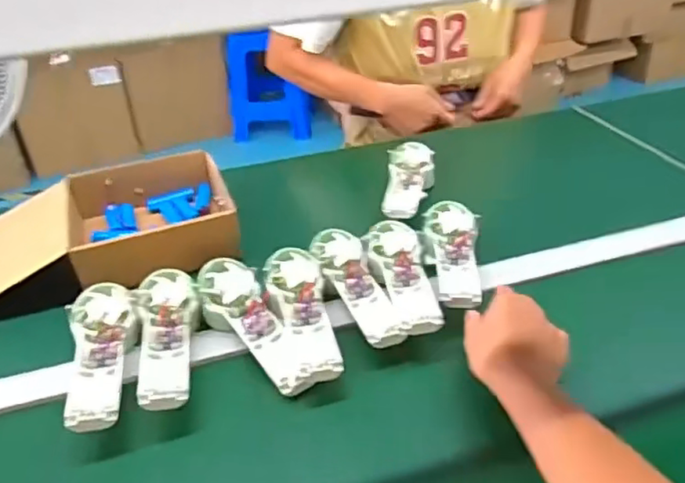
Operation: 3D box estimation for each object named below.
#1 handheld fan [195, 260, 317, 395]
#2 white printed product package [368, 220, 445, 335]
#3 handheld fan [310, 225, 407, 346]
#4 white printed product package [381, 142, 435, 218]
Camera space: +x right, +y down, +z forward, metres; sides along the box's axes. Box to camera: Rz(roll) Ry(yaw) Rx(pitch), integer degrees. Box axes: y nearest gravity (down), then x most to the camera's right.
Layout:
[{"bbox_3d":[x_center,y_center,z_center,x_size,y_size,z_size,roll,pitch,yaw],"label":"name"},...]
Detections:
[{"bbox_3d":[-0.091,0.089,0.647,0.063,0.046,0.183,-26,54,-27],"label":"handheld fan"},{"bbox_3d":[0.068,0.033,0.683,0.052,0.024,0.177,-8,35,-5],"label":"white printed product package"},{"bbox_3d":[0.013,0.047,0.682,0.055,0.030,0.181,-13,35,-12],"label":"handheld fan"},{"bbox_3d":[0.095,-0.081,0.870,0.069,0.037,0.192,0,35,7],"label":"white printed product package"}]

